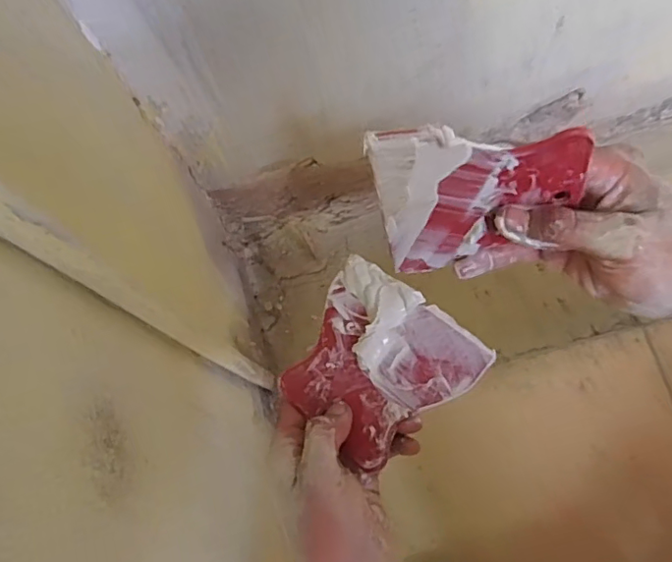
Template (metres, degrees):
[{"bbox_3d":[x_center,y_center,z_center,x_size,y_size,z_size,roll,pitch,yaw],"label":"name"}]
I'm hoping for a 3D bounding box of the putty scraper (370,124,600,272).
[{"bbox_3d":[0.080,-0.045,0.313,0.107,0.120,0.006,-7,59,11],"label":"putty scraper"}]

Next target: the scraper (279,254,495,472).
[{"bbox_3d":[0.024,0.055,0.377,0.120,0.009,0.112,39,90,28],"label":"scraper"}]

